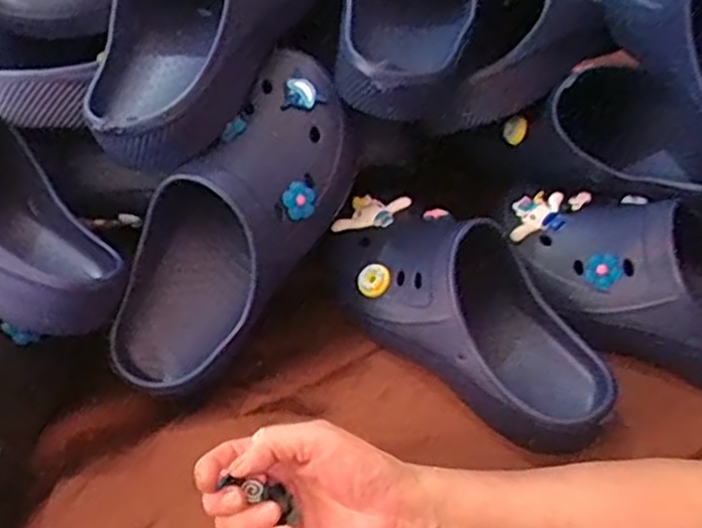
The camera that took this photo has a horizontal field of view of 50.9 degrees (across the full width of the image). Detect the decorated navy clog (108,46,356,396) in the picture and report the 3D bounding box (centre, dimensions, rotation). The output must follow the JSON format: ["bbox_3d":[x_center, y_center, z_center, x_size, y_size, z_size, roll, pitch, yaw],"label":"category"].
[{"bbox_3d":[-0.076,-0.026,0.516,0.098,0.118,0.249,34,92,28],"label":"decorated navy clog"}]

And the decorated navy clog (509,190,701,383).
[{"bbox_3d":[0.229,0.010,0.542,0.244,0.072,0.113,16,49,15],"label":"decorated navy clog"}]

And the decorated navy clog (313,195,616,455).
[{"bbox_3d":[0.077,0.027,0.523,0.098,0.082,0.237,-34,55,-28],"label":"decorated navy clog"}]

